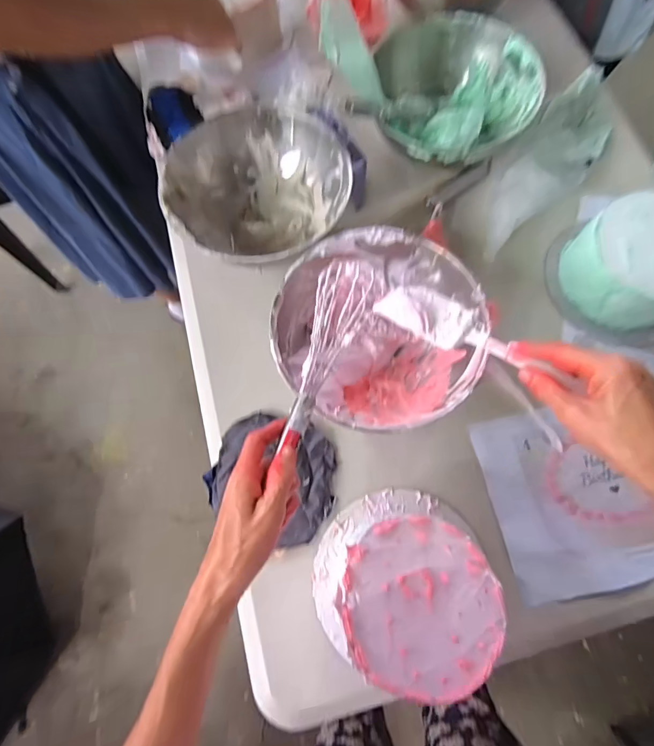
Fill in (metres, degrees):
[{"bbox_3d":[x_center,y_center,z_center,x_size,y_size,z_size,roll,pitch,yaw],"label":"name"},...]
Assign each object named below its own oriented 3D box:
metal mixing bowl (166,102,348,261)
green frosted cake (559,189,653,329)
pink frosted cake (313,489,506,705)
[{"bbox_3d":[-0.096,-0.251,0.538,0.200,0.086,0.243,40,78,12],"label":"metal mixing bowl"},{"bbox_3d":[0.394,-0.139,0.499,0.144,0.084,0.144,-1,73,2],"label":"green frosted cake"},{"bbox_3d":[0.075,0.210,0.403,0.172,0.083,0.166,-1,73,2],"label":"pink frosted cake"}]

